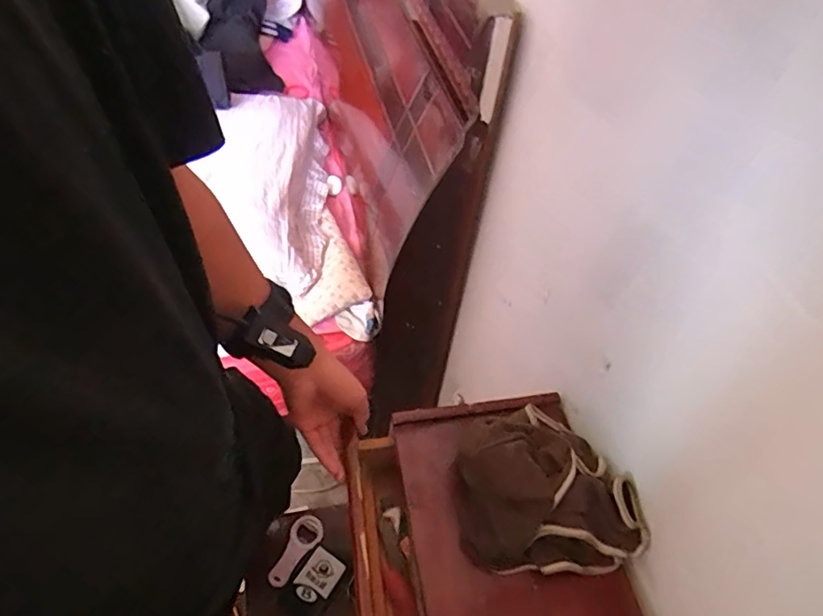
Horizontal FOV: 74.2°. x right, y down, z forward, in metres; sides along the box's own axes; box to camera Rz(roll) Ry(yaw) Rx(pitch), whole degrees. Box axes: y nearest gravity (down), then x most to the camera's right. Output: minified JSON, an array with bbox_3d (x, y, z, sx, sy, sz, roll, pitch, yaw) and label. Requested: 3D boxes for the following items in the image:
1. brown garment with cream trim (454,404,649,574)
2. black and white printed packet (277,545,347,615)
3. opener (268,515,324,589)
[{"bbox_3d":[0.130,0.168,0.543,0.161,0.082,0.167,-2,52,-7],"label":"brown garment with cream trim"},{"bbox_3d":[-0.134,0.374,0.735,0.051,0.015,0.085,32,55,18],"label":"black and white printed packet"},{"bbox_3d":[-0.168,0.343,0.772,0.047,0.010,0.099,30,54,17],"label":"opener"}]

